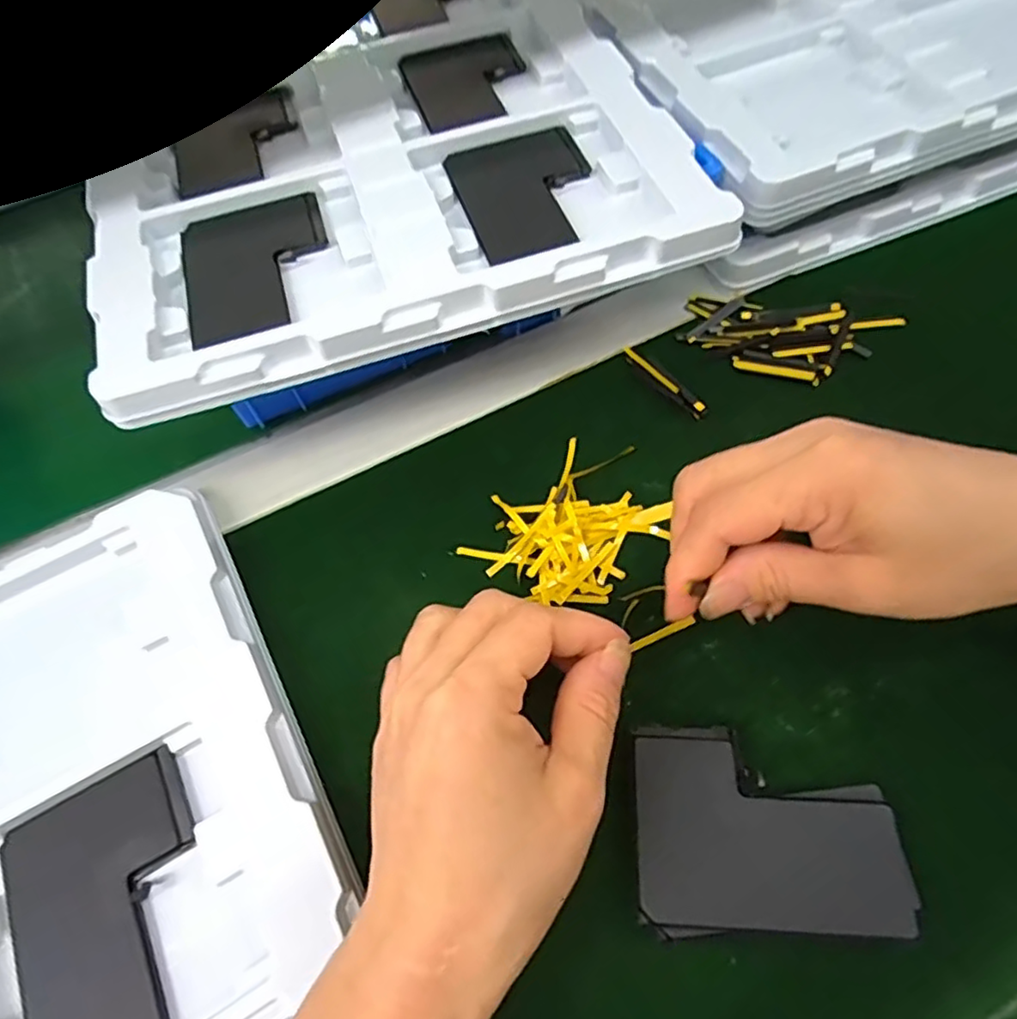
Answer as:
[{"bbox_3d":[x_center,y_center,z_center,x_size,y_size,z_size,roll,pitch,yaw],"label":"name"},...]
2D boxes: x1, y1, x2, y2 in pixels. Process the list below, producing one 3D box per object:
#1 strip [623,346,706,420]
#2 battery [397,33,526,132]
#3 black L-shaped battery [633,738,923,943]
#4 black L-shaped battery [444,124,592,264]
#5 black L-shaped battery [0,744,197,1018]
[{"bbox_3d":[0.078,-0.067,0.329,0.009,0.005,0.057,-35,66,-14],"label":"strip"},{"bbox_3d":[-0.023,-0.240,0.358,0.065,0.006,0.082,-18,63,-5],"label":"battery"},{"bbox_3d":[0.091,0.114,0.227,0.089,0.010,0.059,0,62,4],"label":"black L-shaped battery"},{"bbox_3d":[0.008,-0.153,0.308,0.064,0.007,0.088,-16,62,-4],"label":"black L-shaped battery"},{"bbox_3d":[-0.140,0.142,0.228,0.066,0.006,0.089,-29,64,-11],"label":"black L-shaped battery"}]

